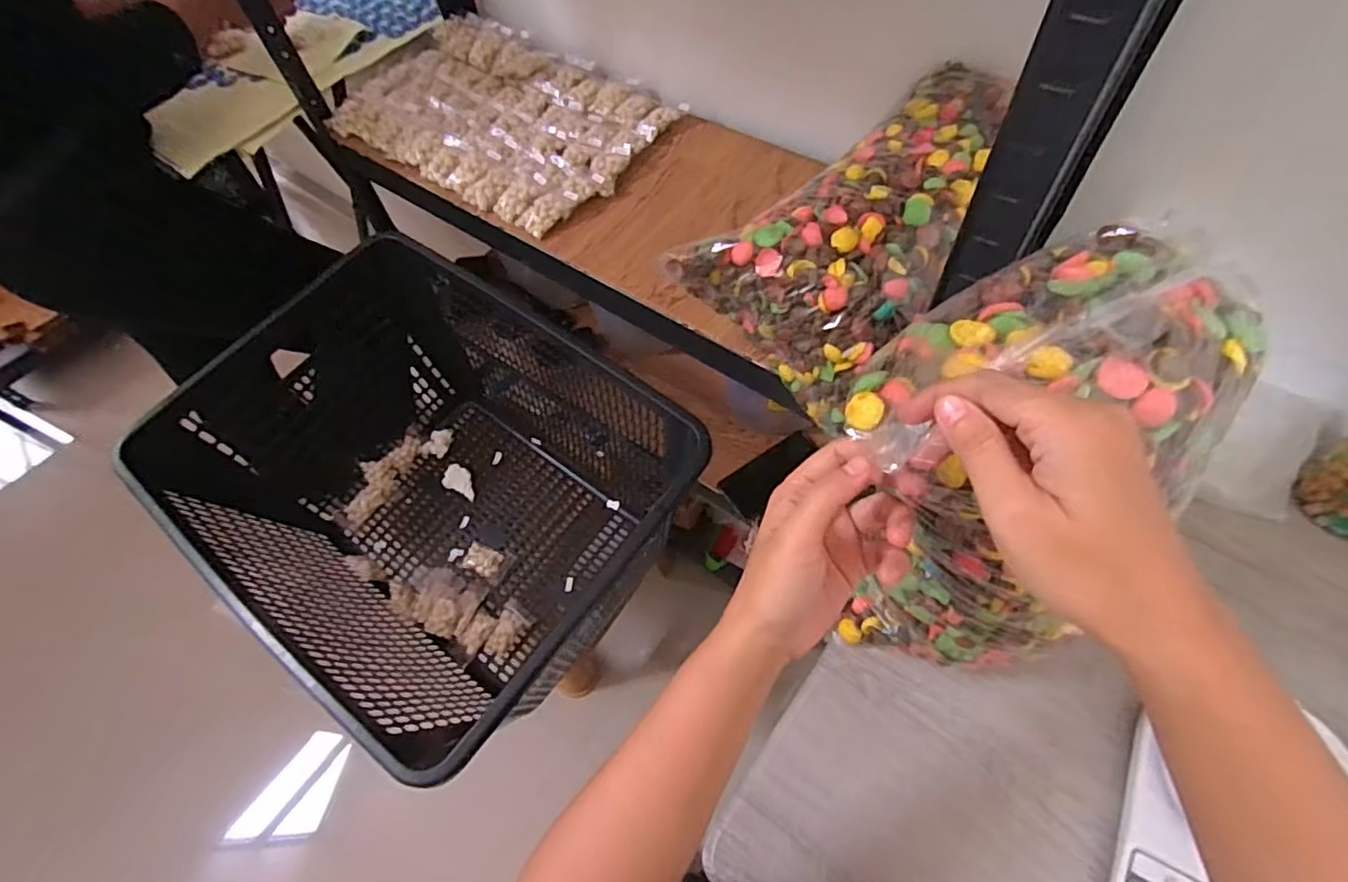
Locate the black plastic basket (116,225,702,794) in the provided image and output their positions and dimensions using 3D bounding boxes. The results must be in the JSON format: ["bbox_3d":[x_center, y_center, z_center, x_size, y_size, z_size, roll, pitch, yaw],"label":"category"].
[{"bbox_3d":[-0.286,0.064,0.815,0.580,0.315,0.452,33,67,21],"label":"black plastic basket"}]

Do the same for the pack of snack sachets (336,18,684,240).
[{"bbox_3d":[-0.234,-0.444,0.827,0.433,0.027,0.302,29,66,19],"label":"pack of snack sachets"}]

